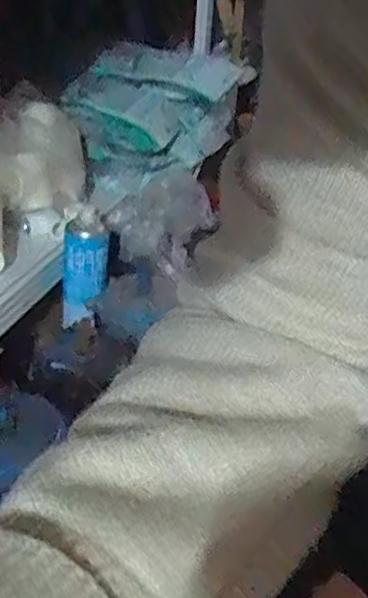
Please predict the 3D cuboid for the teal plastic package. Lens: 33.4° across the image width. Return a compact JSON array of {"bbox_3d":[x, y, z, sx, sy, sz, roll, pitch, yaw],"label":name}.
[{"bbox_3d":[-0.062,-0.367,1.223,0.334,0.235,0.188,-16,37,-28],"label":"teal plastic package"}]

